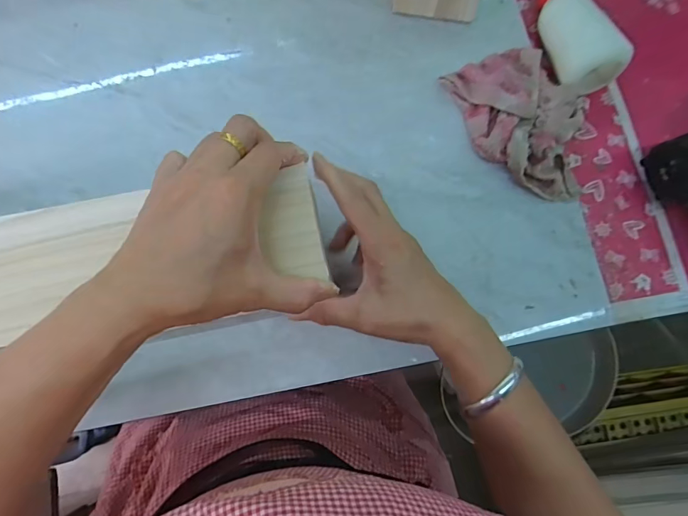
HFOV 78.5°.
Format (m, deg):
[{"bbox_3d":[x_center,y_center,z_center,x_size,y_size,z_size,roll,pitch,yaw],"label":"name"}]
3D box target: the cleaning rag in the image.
[{"bbox_3d":[0.188,-0.146,0.420,0.126,0.029,0.165,-44,83,-8],"label":"cleaning rag"}]

